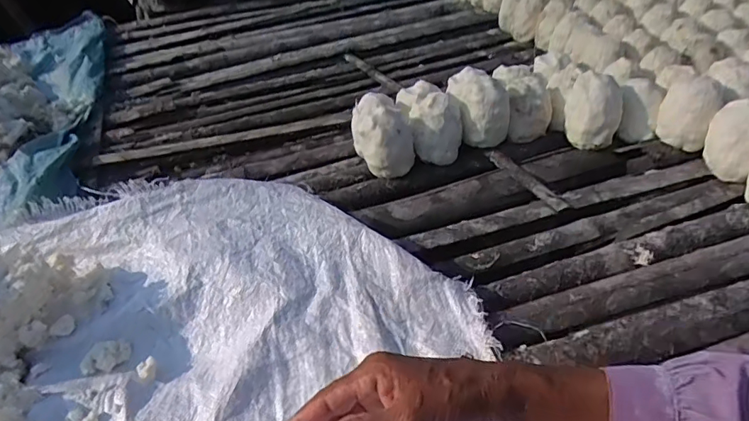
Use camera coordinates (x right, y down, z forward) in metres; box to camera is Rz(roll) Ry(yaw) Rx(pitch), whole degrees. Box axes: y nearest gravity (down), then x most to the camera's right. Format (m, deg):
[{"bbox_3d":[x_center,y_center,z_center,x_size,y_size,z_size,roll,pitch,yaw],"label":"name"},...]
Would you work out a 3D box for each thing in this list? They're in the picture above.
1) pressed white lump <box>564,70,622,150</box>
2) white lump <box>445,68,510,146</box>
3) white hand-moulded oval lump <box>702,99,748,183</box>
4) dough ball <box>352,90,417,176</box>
[{"bbox_3d":[0.338,-0.149,0.802,0.081,0.111,0.061,11,43,23],"label":"pressed white lump"},{"bbox_3d":[0.170,-0.174,0.851,0.082,0.106,0.140,-9,39,0],"label":"white lump"},{"bbox_3d":[0.495,-0.089,0.710,0.071,0.100,0.075,24,49,33],"label":"white hand-moulded oval lump"},{"bbox_3d":[0.011,-0.124,0.829,0.094,0.103,0.136,-9,39,0],"label":"dough ball"}]

